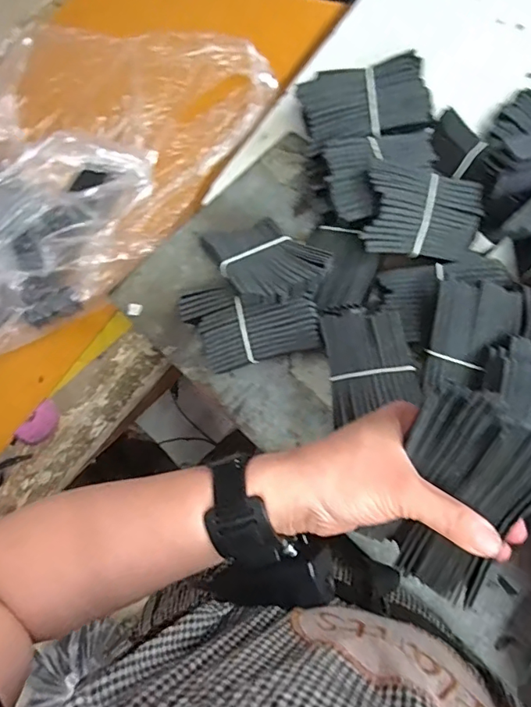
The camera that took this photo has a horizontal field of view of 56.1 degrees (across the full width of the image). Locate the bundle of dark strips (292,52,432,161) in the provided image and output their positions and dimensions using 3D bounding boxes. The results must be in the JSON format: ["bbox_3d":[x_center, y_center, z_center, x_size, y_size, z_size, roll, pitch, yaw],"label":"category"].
[{"bbox_3d":[0.087,-0.227,0.448,0.106,0.027,0.079,-13,73,-5],"label":"bundle of dark strips"}]

